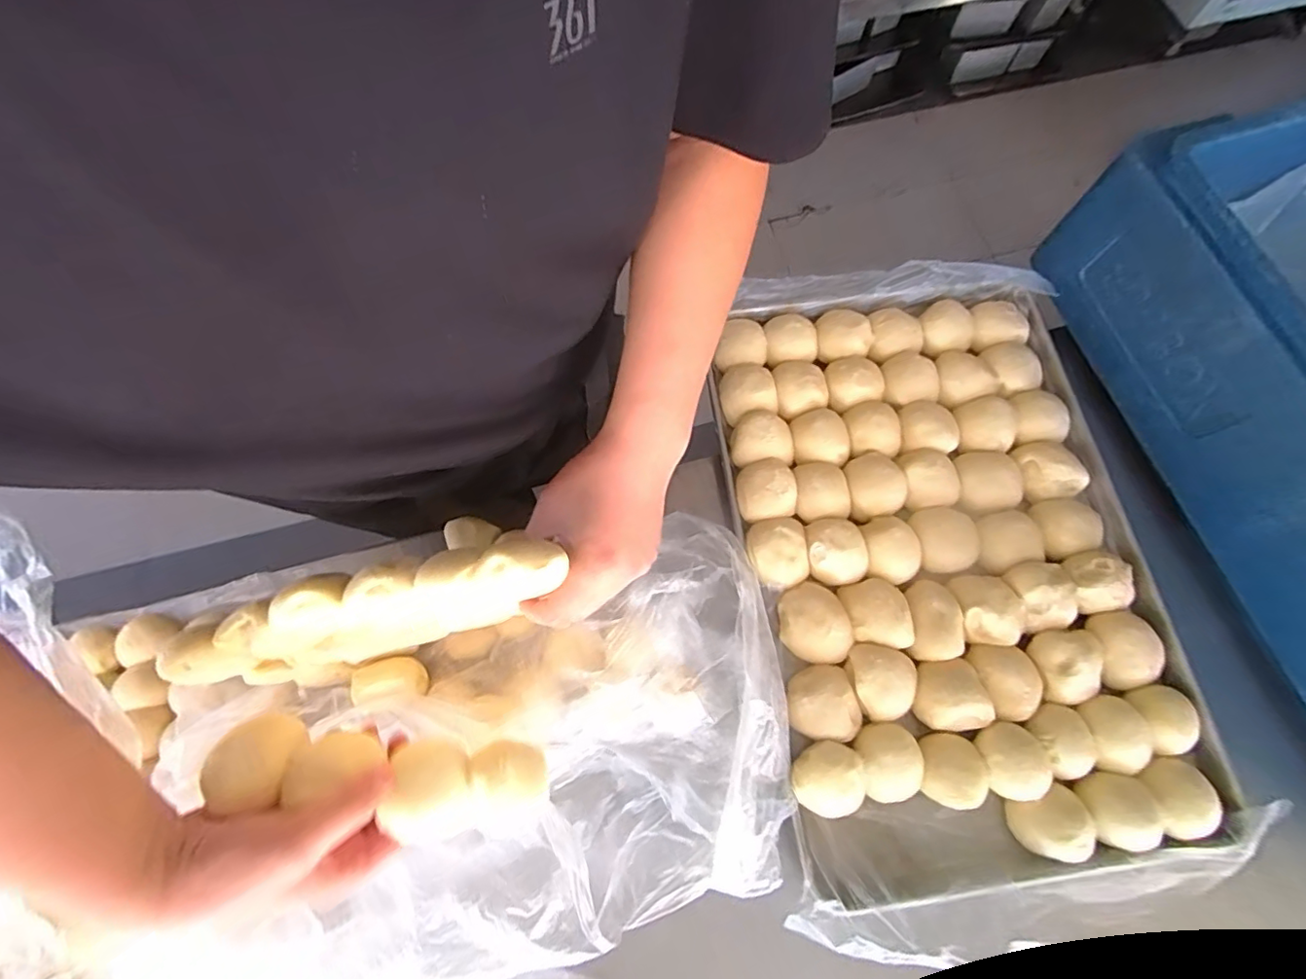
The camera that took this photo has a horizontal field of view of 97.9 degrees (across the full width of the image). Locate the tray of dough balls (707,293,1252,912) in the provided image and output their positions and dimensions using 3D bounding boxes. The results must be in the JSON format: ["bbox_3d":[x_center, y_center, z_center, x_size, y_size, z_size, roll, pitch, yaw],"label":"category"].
[{"bbox_3d":[0.279,0.062,0.566,0.375,0.059,0.577,-7,73,-3],"label":"tray of dough balls"}]

